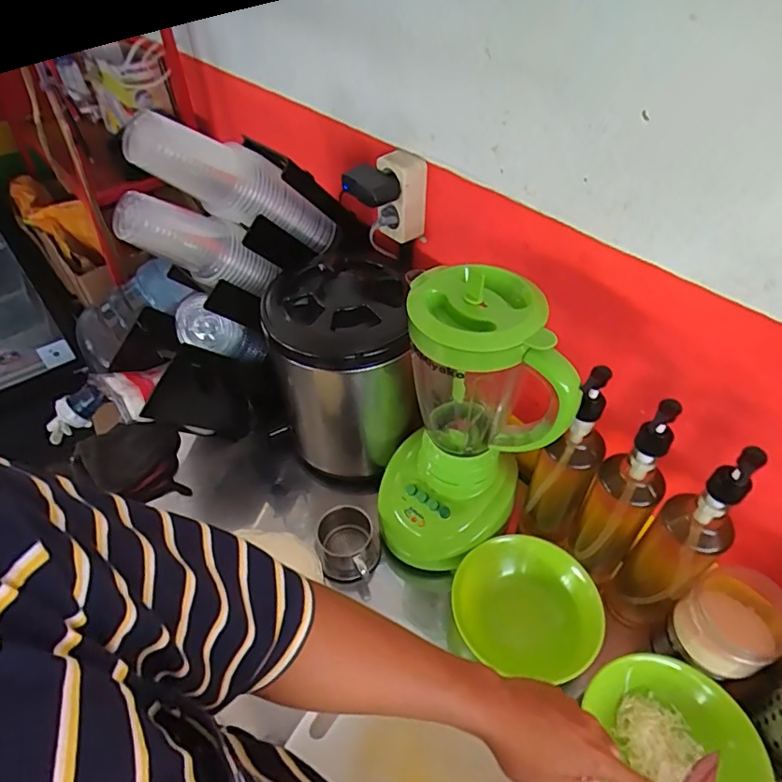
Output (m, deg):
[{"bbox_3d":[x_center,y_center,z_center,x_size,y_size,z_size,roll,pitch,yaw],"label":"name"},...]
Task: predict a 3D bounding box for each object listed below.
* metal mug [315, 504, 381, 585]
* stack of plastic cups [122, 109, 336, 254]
[{"bbox_3d":[-0.056,0.211,0.712,0.084,0.067,0.089,-10,47,-9],"label":"metal mug"},{"bbox_3d":[-0.183,-0.259,0.684,0.076,0.087,0.318,38,16,31],"label":"stack of plastic cups"}]

